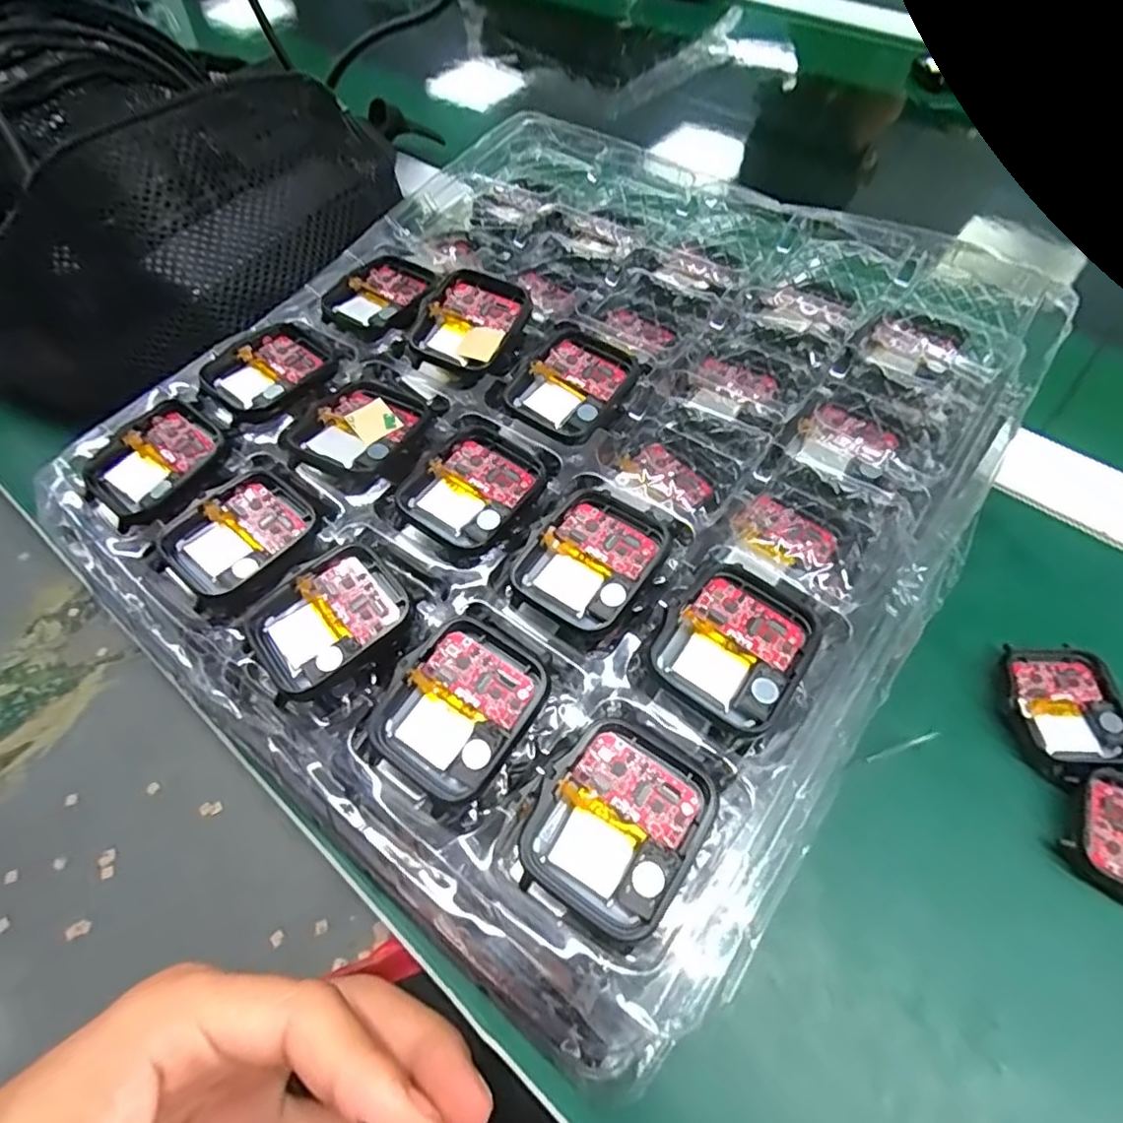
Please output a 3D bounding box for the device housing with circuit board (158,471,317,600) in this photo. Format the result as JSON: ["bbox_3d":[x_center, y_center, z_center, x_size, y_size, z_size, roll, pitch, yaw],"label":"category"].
[{"bbox_3d":[-0.103,-0.009,0.202,0.035,0.009,0.043,36,66,22],"label":"device housing with circuit board"}]

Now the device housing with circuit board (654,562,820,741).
[{"bbox_3d":[0.049,0.022,0.173,0.038,0.007,0.045,36,67,24],"label":"device housing with circuit board"}]

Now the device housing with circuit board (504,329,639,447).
[{"bbox_3d":[0.004,-0.064,0.226,0.036,0.007,0.045,33,65,20],"label":"device housing with circuit board"}]

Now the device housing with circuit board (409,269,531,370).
[{"bbox_3d":[-0.034,-0.093,0.242,0.036,0.009,0.040,26,76,15],"label":"device housing with circuit board"}]

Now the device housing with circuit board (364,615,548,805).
[{"bbox_3d":[-0.027,0.039,0.168,0.036,0.011,0.044,32,65,22],"label":"device housing with circuit board"}]

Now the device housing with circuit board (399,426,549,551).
[{"bbox_3d":[-0.028,-0.025,0.206,0.037,0.005,0.045,32,65,20],"label":"device housing with circuit board"}]

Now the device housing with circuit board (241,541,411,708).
[{"bbox_3d":[-0.068,0.016,0.182,0.044,0.004,0.036,-34,63,-17],"label":"device housing with circuit board"}]

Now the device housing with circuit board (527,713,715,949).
[{"bbox_3d":[0.014,0.064,0.152,0.037,0.010,0.043,29,64,21],"label":"device housing with circuit board"}]

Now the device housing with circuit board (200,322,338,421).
[{"bbox_3d":[-0.108,-0.072,0.235,0.038,0.006,0.044,39,67,23],"label":"device housing with circuit board"}]

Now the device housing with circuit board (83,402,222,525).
[{"bbox_3d":[-0.139,-0.036,0.214,0.036,0.008,0.042,34,65,21],"label":"device housing with circuit board"}]

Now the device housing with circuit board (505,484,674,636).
[{"bbox_3d":[0.010,-0.003,0.189,0.036,0.004,0.046,35,66,21],"label":"device housing with circuit board"}]

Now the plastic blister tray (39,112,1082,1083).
[{"bbox_3d":[0.003,-0.053,0.225,0.256,0.022,0.297,32,65,20],"label":"plastic blister tray"}]

